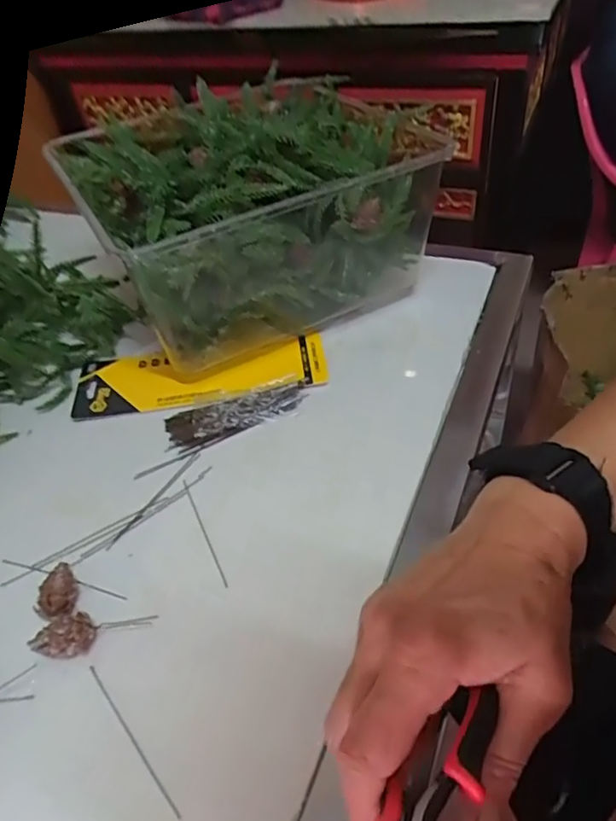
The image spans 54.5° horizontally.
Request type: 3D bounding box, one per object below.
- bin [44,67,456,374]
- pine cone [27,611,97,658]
[{"bbox_3d":[-0.044,-0.182,0.561,0.275,0.171,0.225,-23,46,-17],"label":"bin"},{"bbox_3d":[-0.145,0.134,0.352,0.038,0.021,0.018,-14,44,-9],"label":"pine cone"}]

